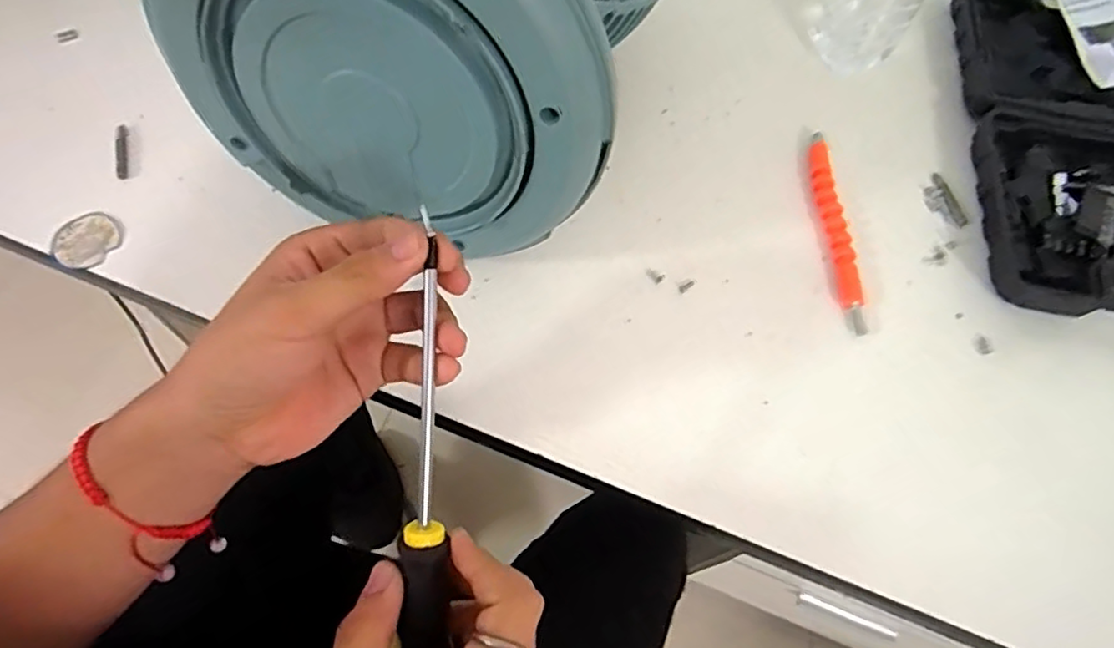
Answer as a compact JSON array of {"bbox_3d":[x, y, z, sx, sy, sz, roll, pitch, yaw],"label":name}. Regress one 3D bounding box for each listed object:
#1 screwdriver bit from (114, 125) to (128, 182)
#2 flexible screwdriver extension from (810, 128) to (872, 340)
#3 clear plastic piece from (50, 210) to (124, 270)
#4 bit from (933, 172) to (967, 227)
[{"bbox_3d":[-0.318,-0.126,0.464,0.009,0.004,0.047,-13,67,-9],"label":"screwdriver bit"},{"bbox_3d":[0.202,-0.070,0.462,0.015,0.011,0.164,0,63,-5],"label":"flexible screwdriver extension"},{"bbox_3d":[-0.324,-0.058,0.441,0.038,0.005,0.044,28,64,9],"label":"clear plastic piece"},{"bbox_3d":[0.300,-0.095,0.485,0.009,0.004,0.049,-9,67,-7],"label":"bit"}]

